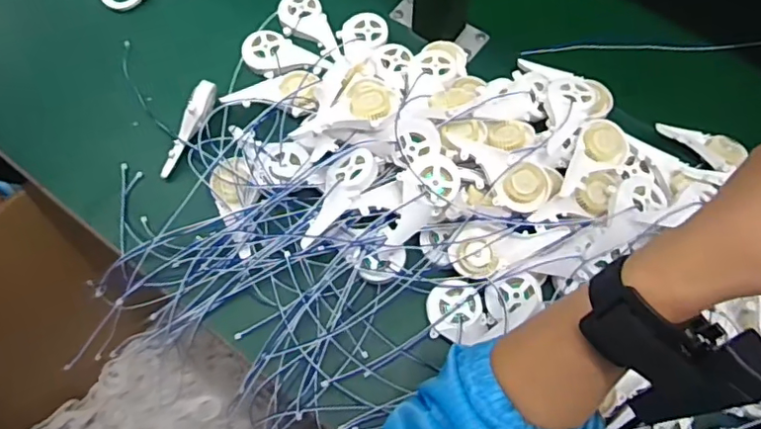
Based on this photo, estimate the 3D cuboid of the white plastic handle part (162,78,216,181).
[{"bbox_3d":[-0.174,-0.077,0.507,0.017,0.021,0.094,28,91,12],"label":"white plastic handle part"}]

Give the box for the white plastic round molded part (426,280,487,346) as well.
[{"bbox_3d":[0.060,0.077,0.448,0.043,0.017,0.047,0,67,1],"label":"white plastic round molded part"}]

